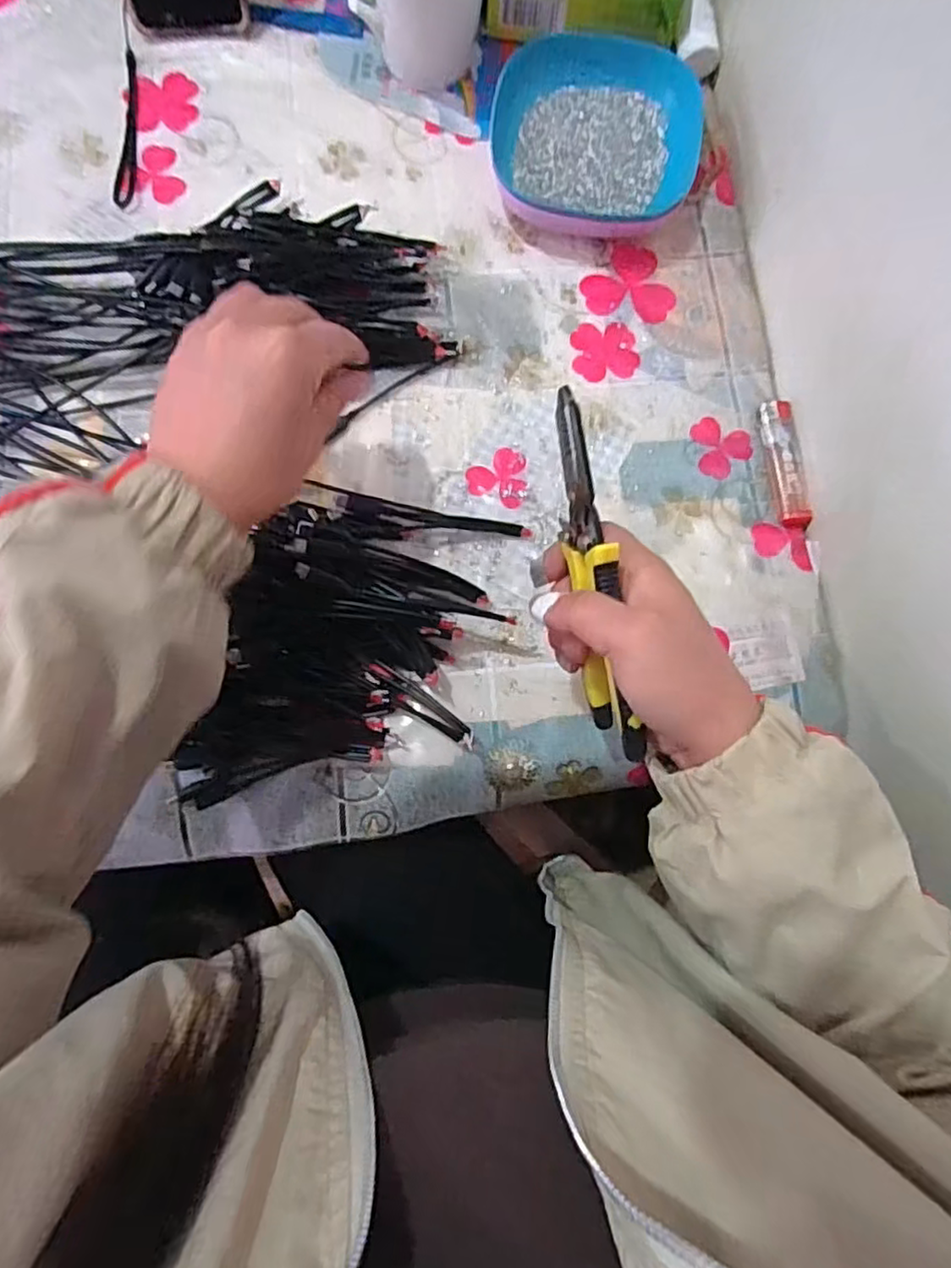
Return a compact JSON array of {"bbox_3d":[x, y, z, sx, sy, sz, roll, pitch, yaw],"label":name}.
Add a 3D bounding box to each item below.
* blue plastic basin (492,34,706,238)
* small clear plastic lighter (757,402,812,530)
[{"bbox_3d":[0.082,-0.345,0.468,0.140,0.039,0.123,5,80,-3],"label":"blue plastic basin"},{"bbox_3d":[0.206,-0.112,0.448,0.019,0.015,0.085,-9,81,-5],"label":"small clear plastic lighter"}]

